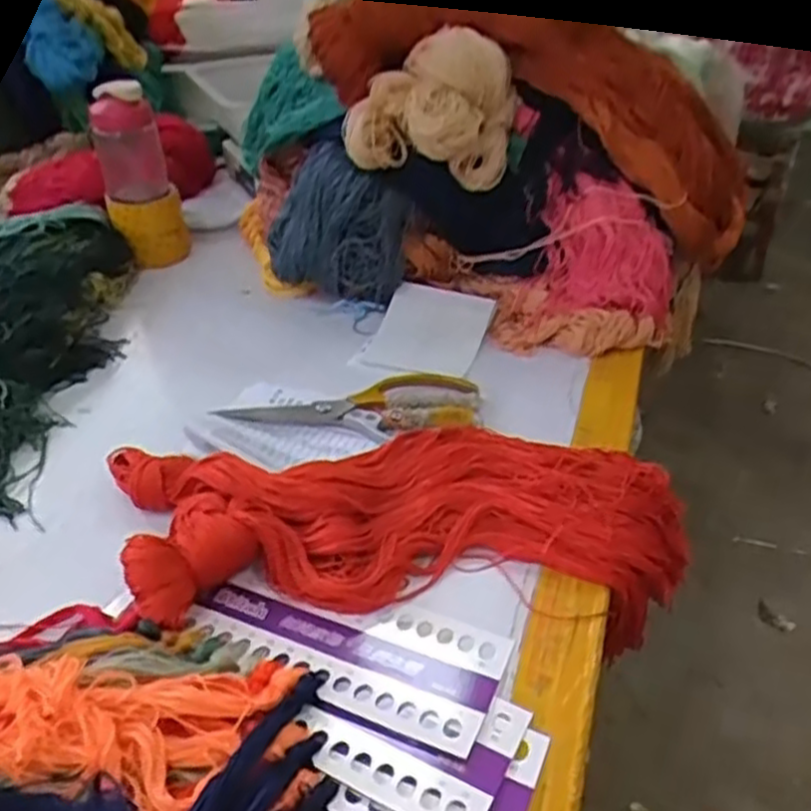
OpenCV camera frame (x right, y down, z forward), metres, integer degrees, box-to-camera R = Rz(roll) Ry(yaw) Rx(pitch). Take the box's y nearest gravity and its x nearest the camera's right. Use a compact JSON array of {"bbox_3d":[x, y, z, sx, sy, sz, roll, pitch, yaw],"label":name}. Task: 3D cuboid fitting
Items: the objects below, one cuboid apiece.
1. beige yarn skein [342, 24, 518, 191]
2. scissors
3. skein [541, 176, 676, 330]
[{"bbox_3d":[0.022,-0.283,0.732,0.134,0.137,0.117,14,38,20],"label":"beige yarn skein"},{"bbox_3d":[-0.045,-0.001,0.639,0.217,0.017,0.072,-4,36,-2],"label":"scissors"},{"bbox_3d":[0.204,-0.165,0.761,0.124,0.102,0.118,2,36,5],"label":"skein"}]

